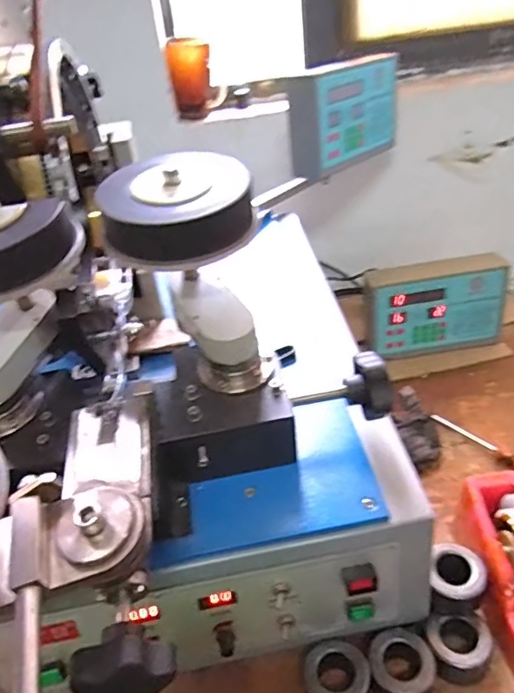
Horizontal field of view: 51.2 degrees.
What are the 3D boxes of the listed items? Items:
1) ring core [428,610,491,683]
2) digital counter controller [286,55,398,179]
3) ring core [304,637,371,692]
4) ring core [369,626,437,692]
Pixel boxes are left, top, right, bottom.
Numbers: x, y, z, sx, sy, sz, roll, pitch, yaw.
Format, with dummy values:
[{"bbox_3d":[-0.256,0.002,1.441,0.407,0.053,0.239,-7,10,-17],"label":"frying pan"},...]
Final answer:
[{"bbox_3d":[0.198,0.294,0.527,0.057,0.036,0.052,-5,34,4],"label":"ring core"},{"bbox_3d":[0.146,-0.378,0.879,0.077,0.148,0.228,20,43,34],"label":"digital counter controller"},{"bbox_3d":[0.076,0.317,0.513,0.058,0.036,0.057,-8,34,-1],"label":"ring core"},{"bbox_3d":[0.137,0.310,0.515,0.058,0.043,0.061,-5,34,4],"label":"ring core"}]

